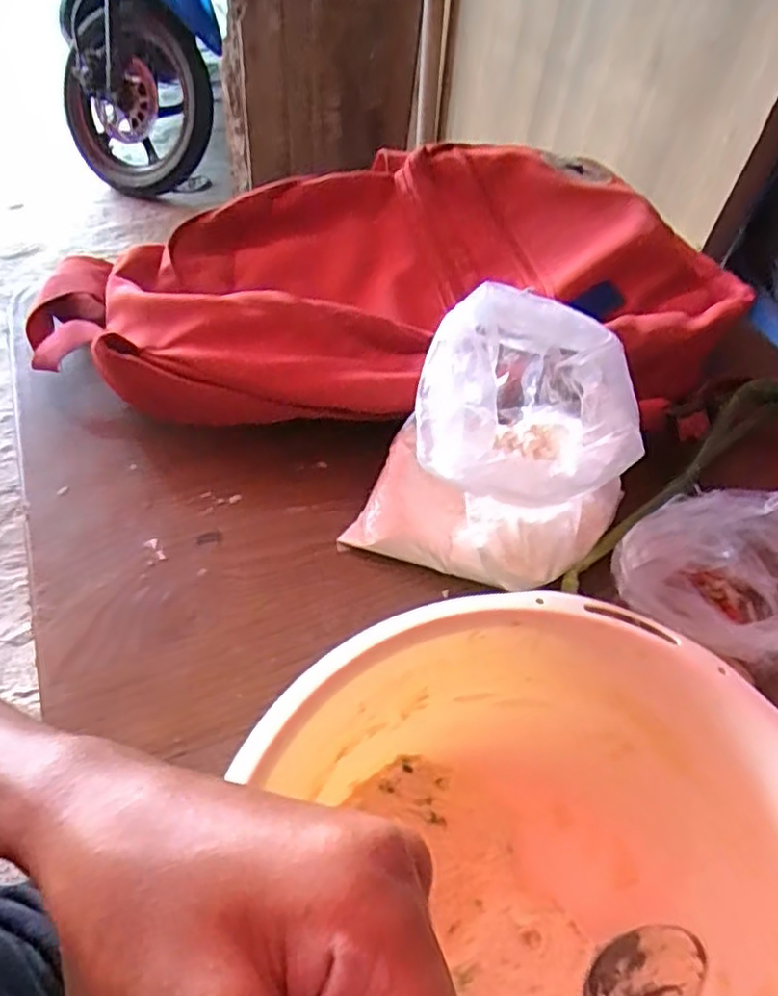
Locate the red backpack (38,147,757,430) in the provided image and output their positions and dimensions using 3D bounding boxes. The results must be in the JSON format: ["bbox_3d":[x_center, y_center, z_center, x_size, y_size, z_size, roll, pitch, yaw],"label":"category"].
[{"bbox_3d":[-0.003,-0.168,0.551,0.496,0.083,0.286,-9,51,-11],"label":"red backpack"}]

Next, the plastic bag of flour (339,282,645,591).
[{"bbox_3d":[0.062,-0.028,0.402,0.144,0.142,0.113,18,52,12],"label":"plastic bag of flour"}]

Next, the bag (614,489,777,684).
[{"bbox_3d":[0.179,0.048,0.374,0.100,0.074,0.097,-26,56,-22],"label":"bag"}]

